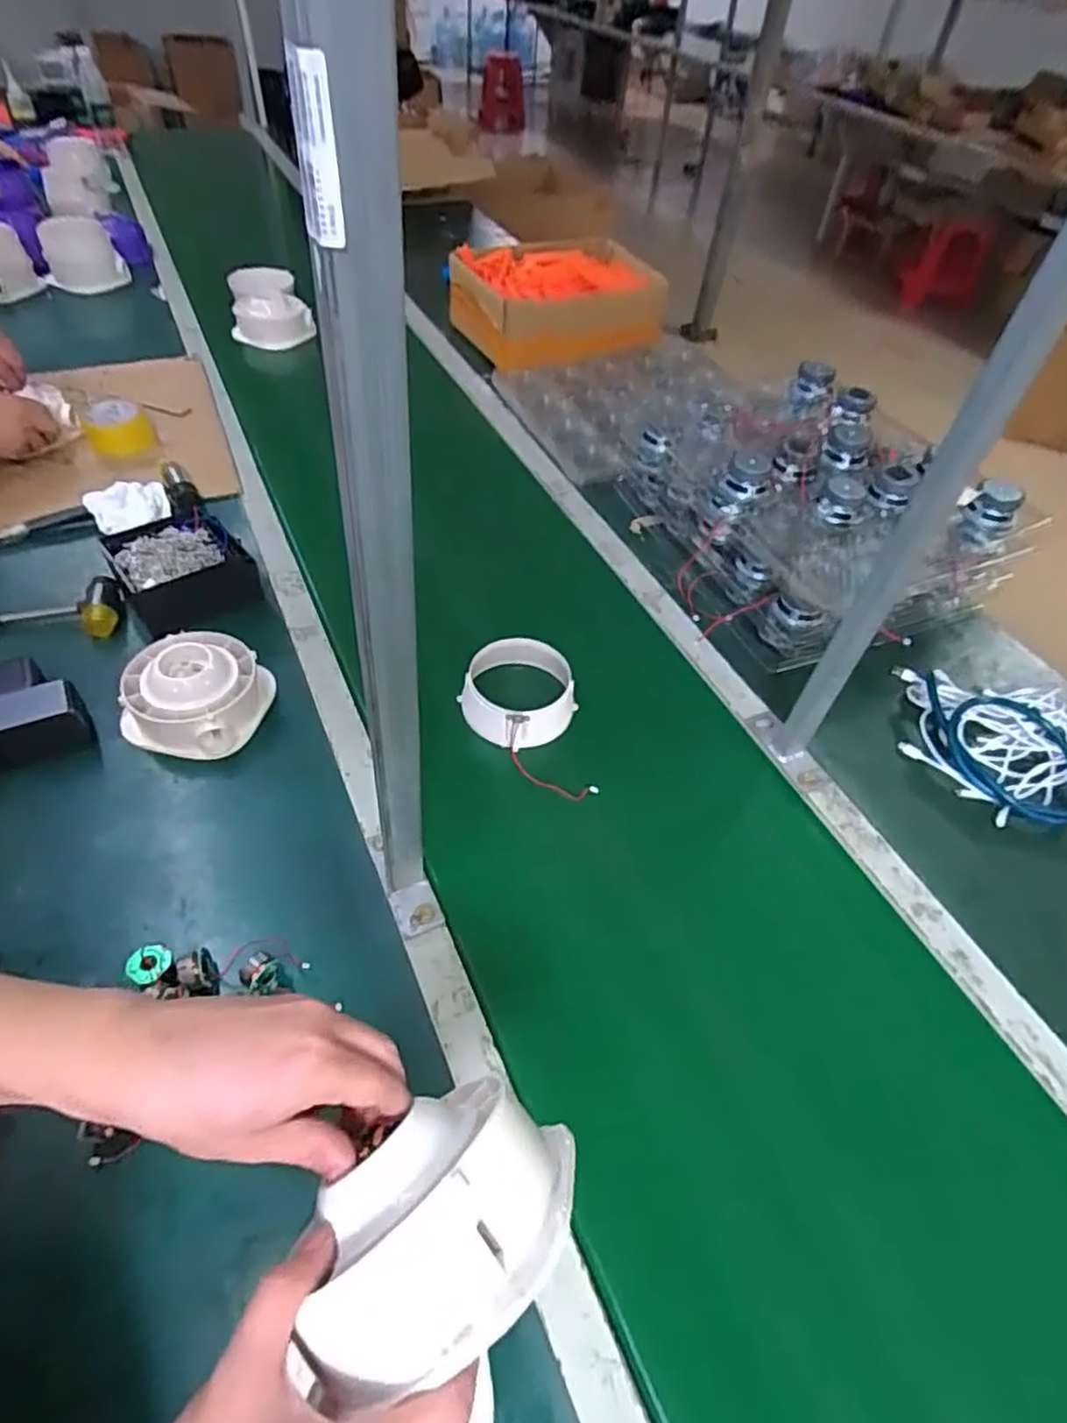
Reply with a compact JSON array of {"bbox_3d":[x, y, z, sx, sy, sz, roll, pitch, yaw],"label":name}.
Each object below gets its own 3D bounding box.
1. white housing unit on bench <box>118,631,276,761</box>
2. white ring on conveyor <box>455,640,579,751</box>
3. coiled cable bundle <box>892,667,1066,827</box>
[{"bbox_3d":[-0.361,-0.019,0.746,0.135,0.075,0.126,7,49,0],"label":"white housing unit on bench"},{"bbox_3d":[-0.015,-0.020,0.790,0.120,0.071,0.107,38,56,24],"label":"white ring on conveyor"},{"bbox_3d":[0.562,0.039,0.791,0.257,0.050,0.193,11,49,4],"label":"coiled cable bundle"}]

